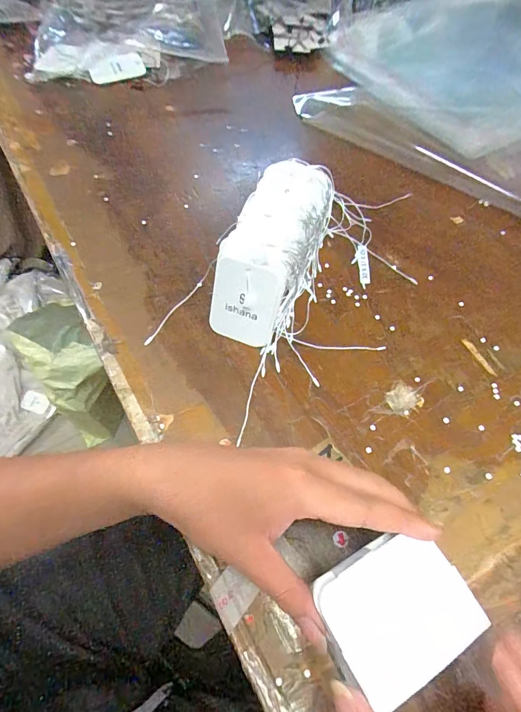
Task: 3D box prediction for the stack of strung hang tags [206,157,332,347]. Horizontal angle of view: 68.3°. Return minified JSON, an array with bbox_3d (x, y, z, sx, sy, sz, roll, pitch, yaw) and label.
[{"bbox_3d":[0.016,-0.099,0.333,0.065,0.068,0.177,20,62,9],"label":"stack of strung hang tags"}]

